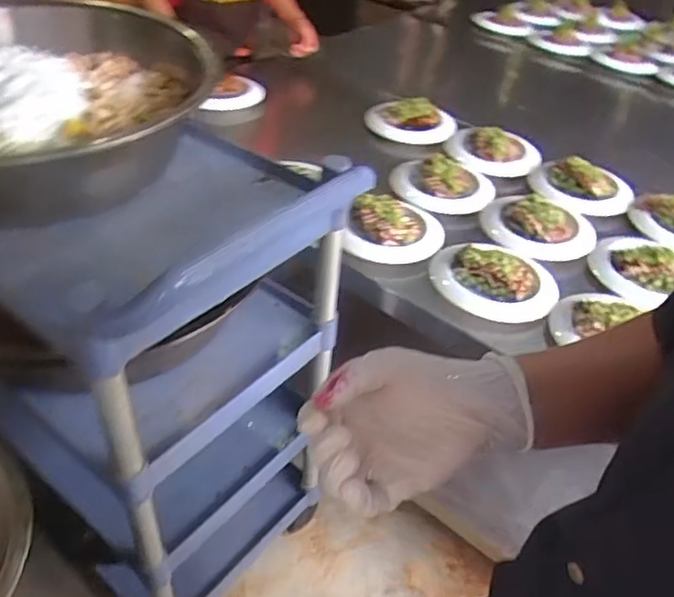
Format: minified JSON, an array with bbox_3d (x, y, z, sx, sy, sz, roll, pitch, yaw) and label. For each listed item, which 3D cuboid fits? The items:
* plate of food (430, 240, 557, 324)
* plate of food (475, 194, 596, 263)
[{"bbox_3d":[0.314,-0.046,1.213,0.243,0.075,0.238,4,39,1],"label":"plate of food"},{"bbox_3d":[0.451,-0.166,1.376,0.243,0.093,0.230,10,40,8],"label":"plate of food"}]

